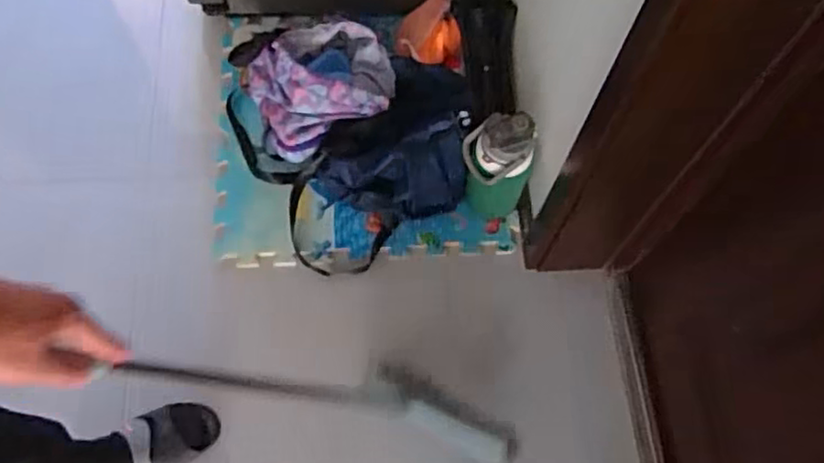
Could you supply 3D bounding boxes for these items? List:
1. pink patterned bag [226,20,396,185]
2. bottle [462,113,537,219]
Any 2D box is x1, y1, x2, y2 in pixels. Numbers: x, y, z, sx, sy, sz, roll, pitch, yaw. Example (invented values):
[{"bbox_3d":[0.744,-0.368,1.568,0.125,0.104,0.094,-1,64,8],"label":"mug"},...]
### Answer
[{"bbox_3d":[-0.220,-0.298,1.324,0.316,0.162,0.311,-29,69,-15],"label":"pink patterned bag"},{"bbox_3d":[0.150,-0.116,1.203,0.126,0.239,0.094,19,65,7],"label":"bottle"}]

